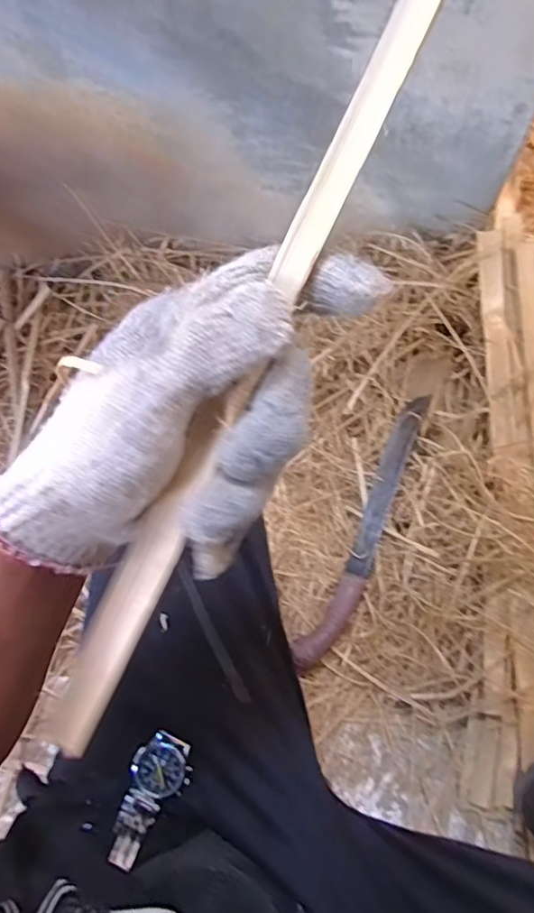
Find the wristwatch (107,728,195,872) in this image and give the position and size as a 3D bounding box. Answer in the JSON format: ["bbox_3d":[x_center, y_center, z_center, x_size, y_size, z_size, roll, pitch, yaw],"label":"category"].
[{"bbox_3d":[-0.085,0.242,0.425,0.041,0.027,0.081,24,70,9],"label":"wristwatch"}]

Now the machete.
[{"bbox_3d":[0.133,0.092,0.798,0.054,0.043,0.404,23,70,8],"label":"machete"}]

